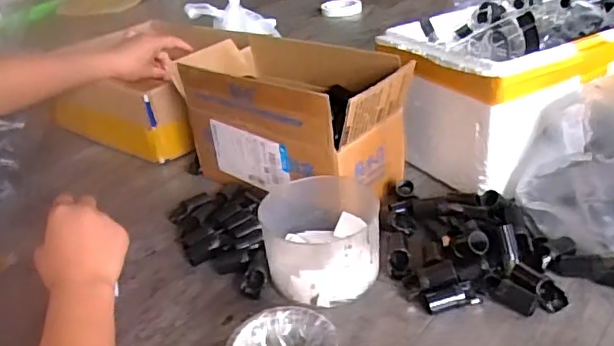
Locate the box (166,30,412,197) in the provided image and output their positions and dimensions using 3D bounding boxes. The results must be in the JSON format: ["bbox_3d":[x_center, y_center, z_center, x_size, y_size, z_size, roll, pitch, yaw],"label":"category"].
[{"bbox_3d":[-0.025,-0.064,0.692,0.289,0.153,0.145,19,39,37],"label":"box"}]

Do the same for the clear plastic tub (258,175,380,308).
[{"bbox_3d":[0.016,0.062,0.555,0.112,0.069,0.125,-3,31,7],"label":"clear plastic tub"}]

